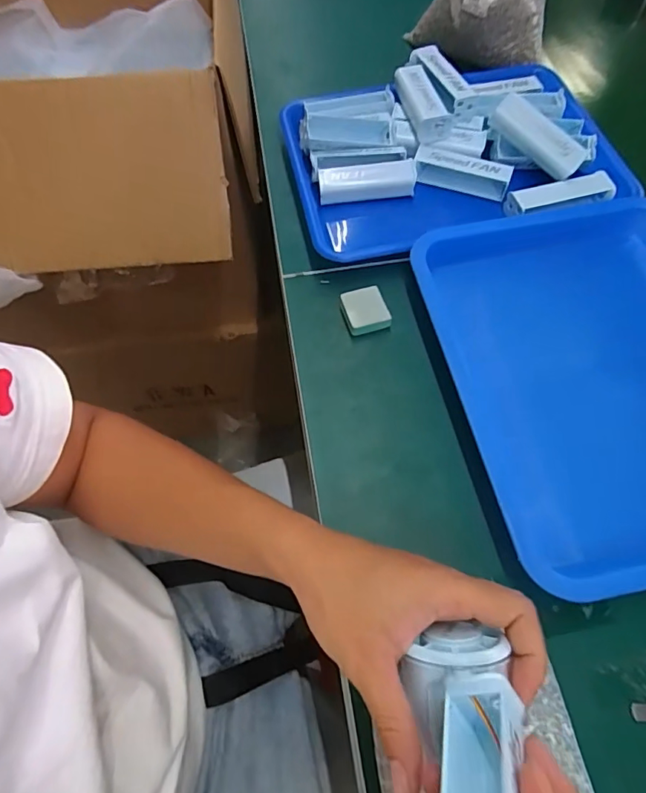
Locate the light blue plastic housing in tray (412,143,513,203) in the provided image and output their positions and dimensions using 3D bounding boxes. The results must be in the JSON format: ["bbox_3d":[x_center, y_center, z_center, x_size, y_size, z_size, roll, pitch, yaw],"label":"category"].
[{"bbox_3d":[0.146,-0.236,0.511,0.098,0.025,0.030,20,65,10],"label":"light blue plastic housing in tray"}]

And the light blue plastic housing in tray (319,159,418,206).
[{"bbox_3d":[0.047,-0.228,0.512,0.100,0.022,0.034,-3,63,-1],"label":"light blue plastic housing in tray"}]

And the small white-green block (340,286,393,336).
[{"bbox_3d":[0.038,-0.079,0.445,0.038,0.012,0.042,-12,64,-6],"label":"small white-green block"}]

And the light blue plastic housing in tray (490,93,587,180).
[{"bbox_3d":[0.217,-0.262,0.490,0.099,0.029,0.024,38,68,-1],"label":"light blue plastic housing in tray"}]

